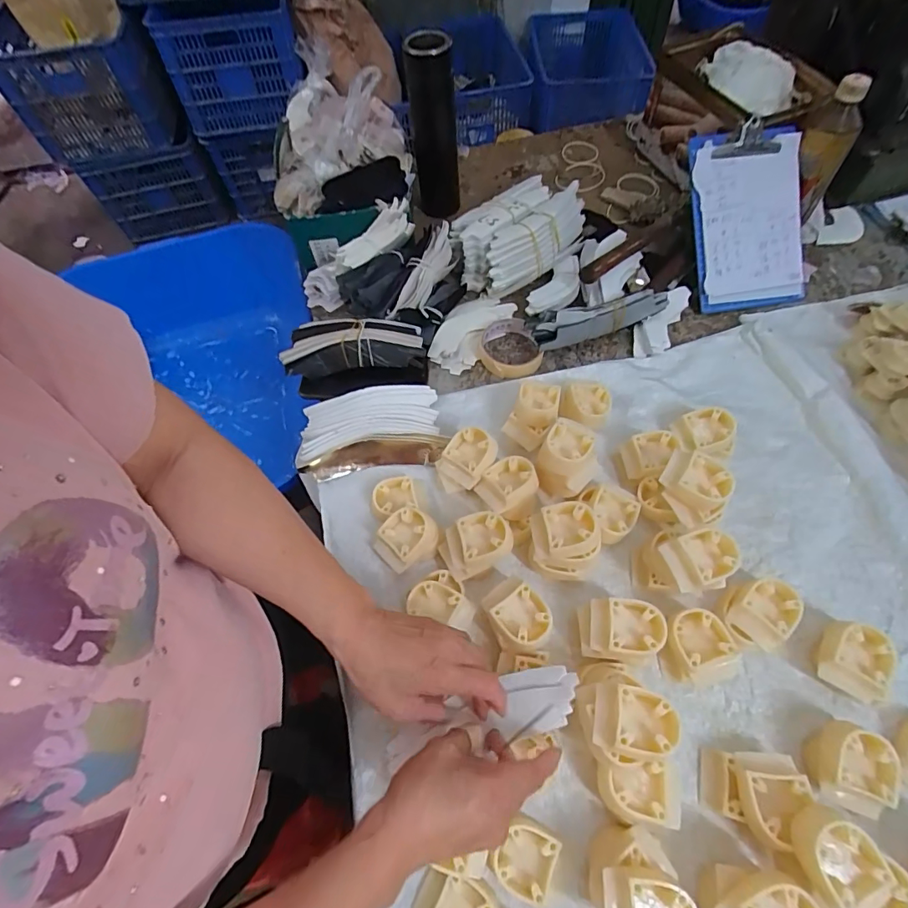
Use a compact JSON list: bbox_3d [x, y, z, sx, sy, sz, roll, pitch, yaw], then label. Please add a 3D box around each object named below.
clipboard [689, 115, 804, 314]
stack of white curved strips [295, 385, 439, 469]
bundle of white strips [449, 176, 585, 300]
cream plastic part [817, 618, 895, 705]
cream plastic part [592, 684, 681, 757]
[{"bbox_3d":[0.398,-0.317,0.638,0.148,0.017,0.234,-4,93,-5],"label":"clipboard"},{"bbox_3d":[-0.104,-0.038,0.563,0.167,0.033,0.072,-13,61,-3],"label":"stack of white curved strips"},{"bbox_3d":[0.099,-0.322,0.688,0.210,0.073,0.124,-38,66,-16],"label":"bundle of white strips"},{"bbox_3d":[0.357,0.185,0.425,0.053,0.038,0.058,25,66,16],"label":"cream plastic part"},{"bbox_3d":[0.141,0.207,0.367,0.060,0.023,0.046,8,62,8],"label":"cream plastic part"}]

